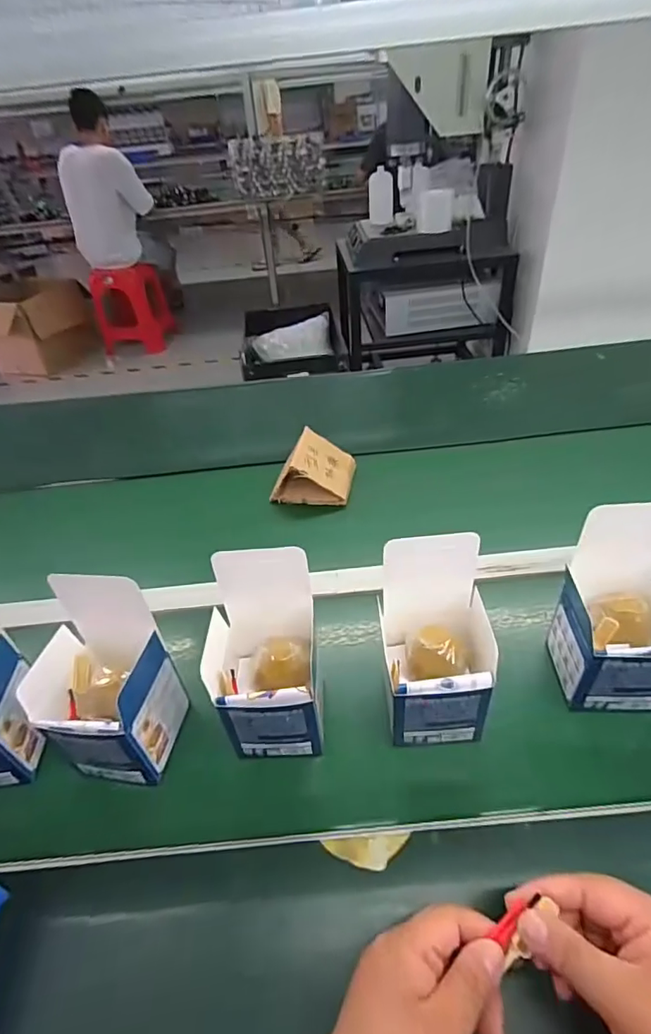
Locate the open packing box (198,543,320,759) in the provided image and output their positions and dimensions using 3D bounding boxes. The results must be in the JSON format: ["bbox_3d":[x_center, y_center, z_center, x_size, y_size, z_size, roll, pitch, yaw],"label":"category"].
[{"bbox_3d":[-0.056,0.122,0.432,0.101,0.161,0.097,-6,40,1],"label":"open packing box"}]

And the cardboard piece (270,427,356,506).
[{"bbox_3d":[-0.018,-0.070,0.738,0.109,0.077,0.095,4,41,13],"label":"cardboard piece"}]

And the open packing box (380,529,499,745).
[{"bbox_3d":[0.096,0.109,0.429,0.093,0.167,0.094,-4,40,3],"label":"open packing box"}]

